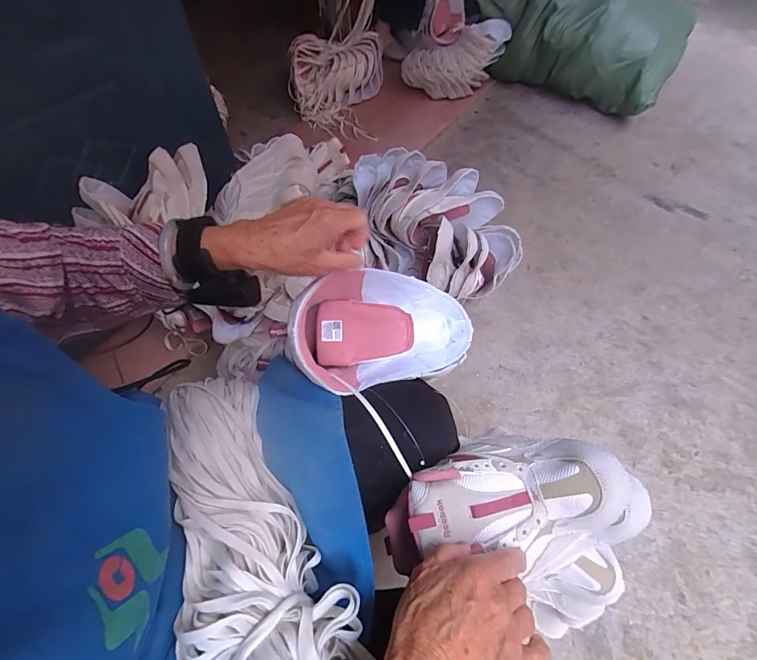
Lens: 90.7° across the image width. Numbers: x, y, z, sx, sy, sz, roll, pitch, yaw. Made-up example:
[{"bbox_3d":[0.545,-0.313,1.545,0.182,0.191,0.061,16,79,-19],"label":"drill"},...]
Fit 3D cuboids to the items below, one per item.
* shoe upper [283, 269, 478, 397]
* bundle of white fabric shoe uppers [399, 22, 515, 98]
[{"bbox_3d":[0.008,0.006,0.435,0.202,0.094,0.131,6,58,1],"label":"shoe upper"},{"bbox_3d":[0.310,-1.054,1.501,0.385,0.231,0.172,-11,60,-8],"label":"bundle of white fabric shoe uppers"}]

